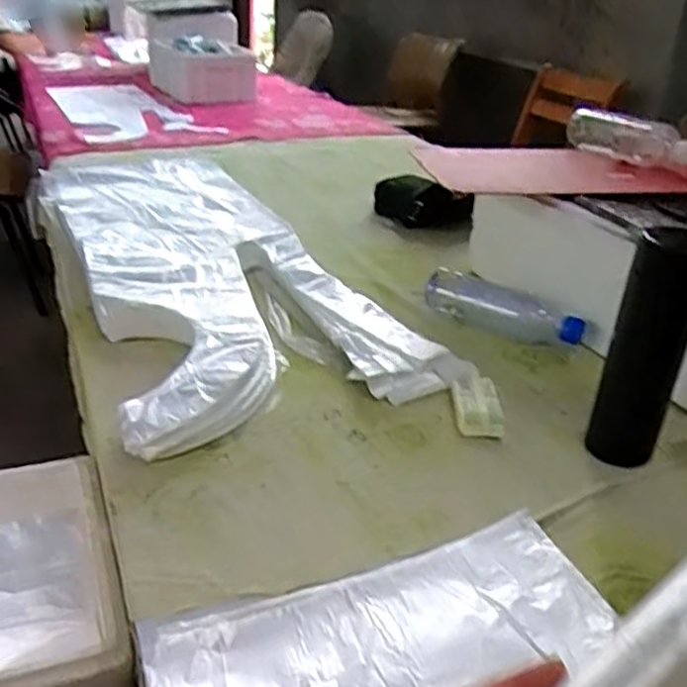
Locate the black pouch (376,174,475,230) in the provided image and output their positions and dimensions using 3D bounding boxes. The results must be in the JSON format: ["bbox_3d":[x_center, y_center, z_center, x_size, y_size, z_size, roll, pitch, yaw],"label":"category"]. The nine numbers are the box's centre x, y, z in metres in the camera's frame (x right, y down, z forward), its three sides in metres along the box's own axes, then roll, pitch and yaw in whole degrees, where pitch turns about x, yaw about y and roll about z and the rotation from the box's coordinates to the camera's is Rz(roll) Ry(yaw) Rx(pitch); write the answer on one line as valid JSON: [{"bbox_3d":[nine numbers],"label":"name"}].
[{"bbox_3d":[0.139,-0.254,1.316,0.221,0.076,0.075,27,36,37],"label":"black pouch"}]

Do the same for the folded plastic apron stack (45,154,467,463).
[{"bbox_3d":[-0.223,-0.140,1.070,0.369,0.058,0.901,-11,34,-24],"label":"folded plastic apron stack"}]

